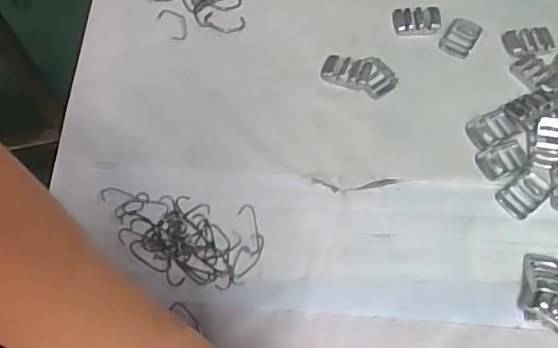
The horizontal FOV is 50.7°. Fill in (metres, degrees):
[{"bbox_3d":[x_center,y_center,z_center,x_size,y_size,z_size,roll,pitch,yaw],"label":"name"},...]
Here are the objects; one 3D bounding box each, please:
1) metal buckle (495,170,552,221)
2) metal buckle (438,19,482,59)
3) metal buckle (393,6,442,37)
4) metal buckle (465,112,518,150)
[{"bbox_3d":[0.181,0.015,0.434,0.040,0.004,0.025,-33,68,-17],"label":"metal buckle"},{"bbox_3d":[0.153,-0.116,0.497,0.025,0.004,0.037,30,65,13],"label":"metal buckle"},{"bbox_3d":[0.117,-0.131,0.502,0.040,0.006,0.030,4,62,0],"label":"metal buckle"},{"bbox_3d":[0.164,-0.035,0.456,0.036,0.006,0.026,-23,65,-13],"label":"metal buckle"}]

